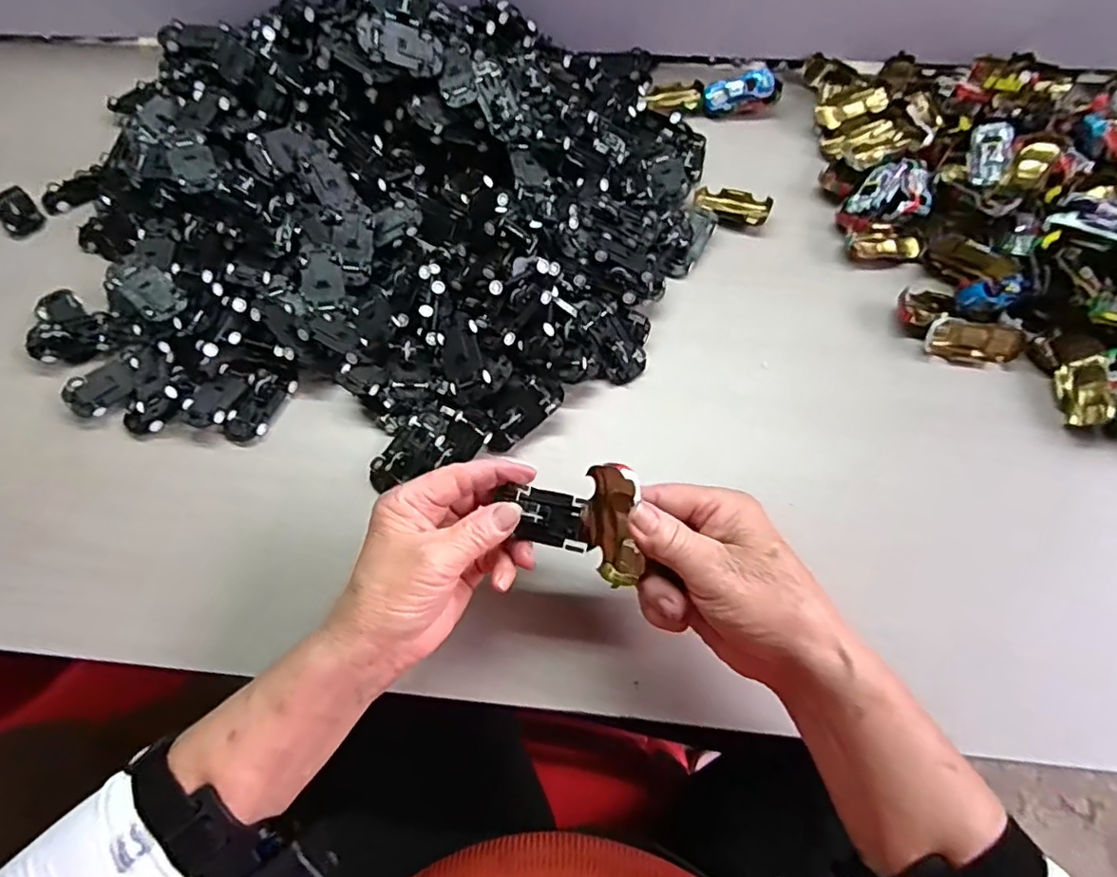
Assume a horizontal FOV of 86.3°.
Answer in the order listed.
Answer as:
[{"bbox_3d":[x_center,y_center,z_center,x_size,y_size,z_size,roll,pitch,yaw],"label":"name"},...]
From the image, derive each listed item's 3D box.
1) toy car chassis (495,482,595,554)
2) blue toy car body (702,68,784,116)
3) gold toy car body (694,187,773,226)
[{"bbox_3d":[-0.009,0.042,0.335,0.056,0.013,0.029,12,66,8],"label":"toy car chassis"},{"bbox_3d":[0.170,-0.321,0.552,0.069,0.024,0.028,-5,65,0],"label":"blue toy car body"},{"bbox_3d":[0.148,-0.198,0.506,0.062,0.013,0.035,24,68,12],"label":"gold toy car body"}]

